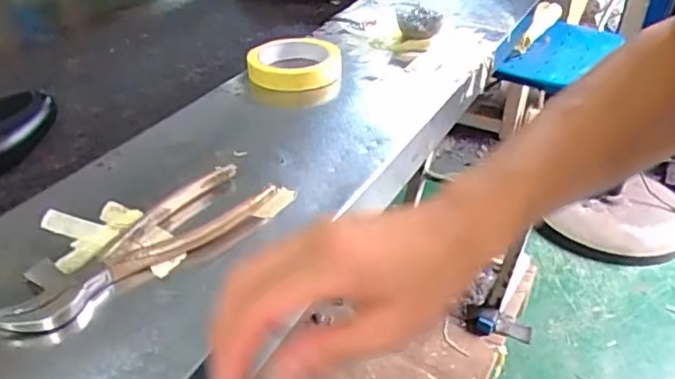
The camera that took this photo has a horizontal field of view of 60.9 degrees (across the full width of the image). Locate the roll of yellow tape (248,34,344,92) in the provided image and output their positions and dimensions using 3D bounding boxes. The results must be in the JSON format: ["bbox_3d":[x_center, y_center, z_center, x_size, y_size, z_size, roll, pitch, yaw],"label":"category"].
[{"bbox_3d":[-0.045,-0.143,0.636,0.097,0.021,0.106,1,37,0],"label":"roll of yellow tape"}]

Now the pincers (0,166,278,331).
[{"bbox_3d":[-0.128,0.040,0.397,0.058,0.019,0.191,24,43,28],"label":"pincers"}]

